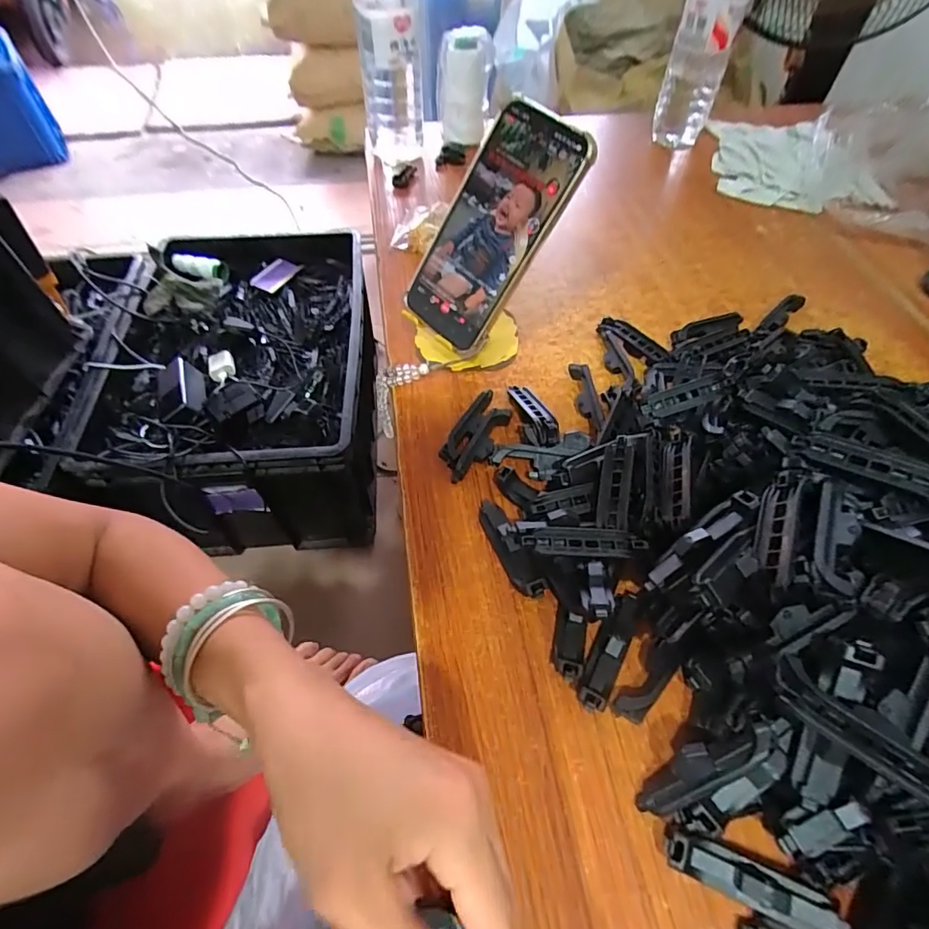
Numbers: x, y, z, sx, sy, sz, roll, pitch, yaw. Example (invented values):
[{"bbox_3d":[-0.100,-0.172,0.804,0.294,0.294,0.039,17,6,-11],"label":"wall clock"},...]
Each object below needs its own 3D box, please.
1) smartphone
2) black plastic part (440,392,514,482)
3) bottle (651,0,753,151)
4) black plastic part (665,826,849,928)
[{"bbox_3d":[0.018,-0.173,0.374,0.081,0.165,0.011,44,25,19],"label":"smartphone"},{"bbox_3d":[0.008,-0.020,0.379,0.033,0.016,0.078,22,57,14],"label":"black plastic part"},{"bbox_3d":[0.292,-0.517,0.614,0.071,0.215,0.060,24,57,15],"label":"bottle"},{"bbox_3d":[0.130,0.192,0.230,0.075,0.017,0.018,20,56,13],"label":"black plastic part"}]

